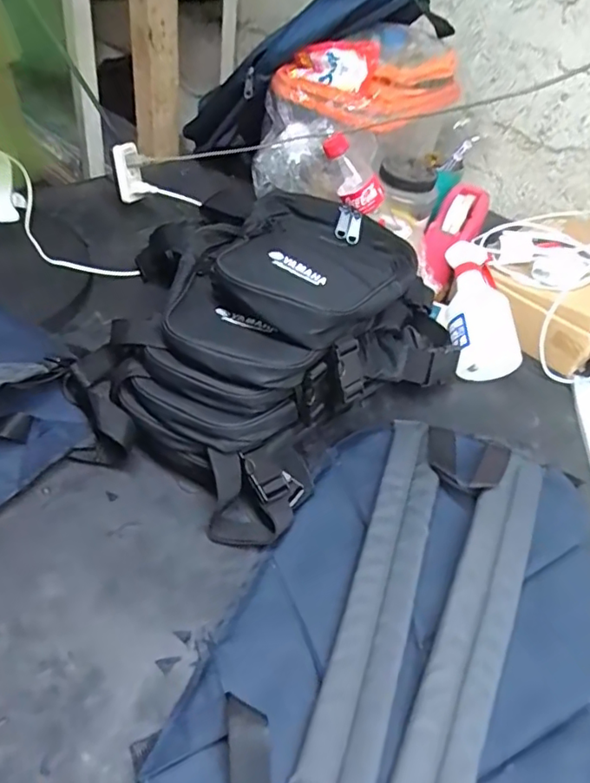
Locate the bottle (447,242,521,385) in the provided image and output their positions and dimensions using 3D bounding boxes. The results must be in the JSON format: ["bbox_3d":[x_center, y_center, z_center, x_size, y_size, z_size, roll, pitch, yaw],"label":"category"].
[{"bbox_3d":[0.233,-0.115,0.728,0.081,0.060,0.199,2,61,-5],"label":"bottle"}]

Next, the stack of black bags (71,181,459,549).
[{"bbox_3d":[-0.005,-0.070,0.607,0.276,0.163,0.400,33,47,22],"label":"stack of black bags"}]

